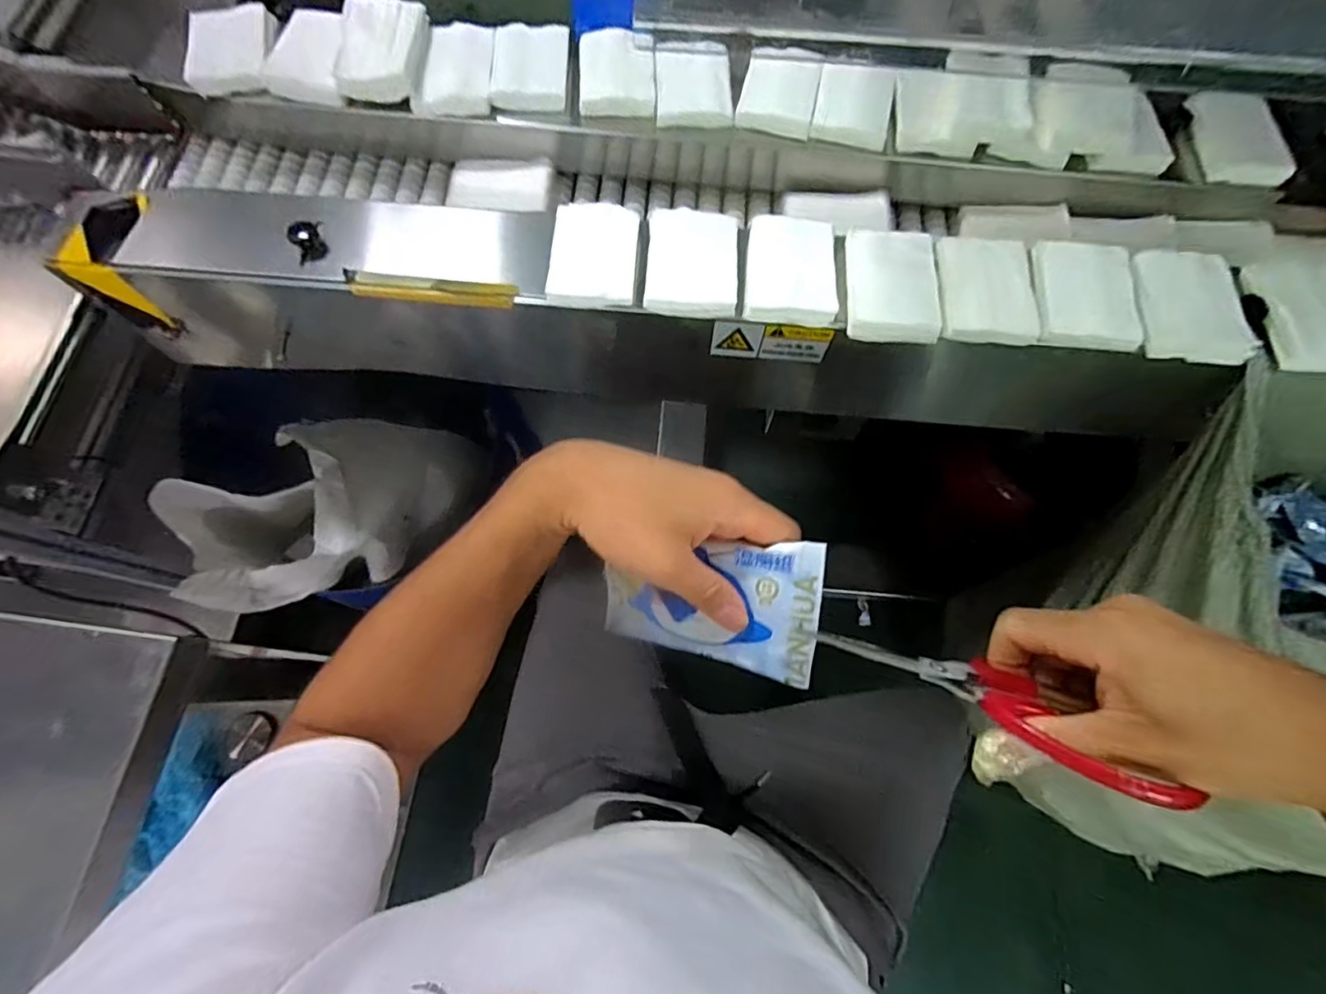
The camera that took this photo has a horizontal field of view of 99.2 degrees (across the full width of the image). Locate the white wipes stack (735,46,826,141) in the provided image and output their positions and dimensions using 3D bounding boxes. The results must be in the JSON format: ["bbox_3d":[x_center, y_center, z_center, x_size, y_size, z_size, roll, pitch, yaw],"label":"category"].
[{"bbox_3d":[0.115,-0.397,0.553,0.071,0.026,0.086,12,71,3],"label":"white wipes stack"}]

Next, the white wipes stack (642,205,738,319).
[{"bbox_3d":[0.026,-0.207,0.488,0.077,0.010,0.110,4,71,0],"label":"white wipes stack"}]

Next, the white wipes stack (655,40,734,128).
[{"bbox_3d":[0.030,-0.407,0.554,0.072,0.013,0.105,-1,71,-2],"label":"white wipes stack"}]

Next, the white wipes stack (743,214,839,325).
[{"bbox_3d":[0.110,-0.197,0.484,0.074,0.013,0.104,7,71,1],"label":"white wipes stack"}]

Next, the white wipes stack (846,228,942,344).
[{"bbox_3d":[0.193,-0.181,0.479,0.073,0.017,0.104,5,71,0],"label":"white wipes stack"}]

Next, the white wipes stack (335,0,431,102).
[{"bbox_3d":[-0.268,-0.429,0.539,0.077,0.031,0.096,3,71,0],"label":"white wipes stack"}]

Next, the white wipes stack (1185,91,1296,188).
[{"bbox_3d":[0.543,-0.342,0.535,0.070,0.023,0.098,1,71,-1],"label":"white wipes stack"}]

